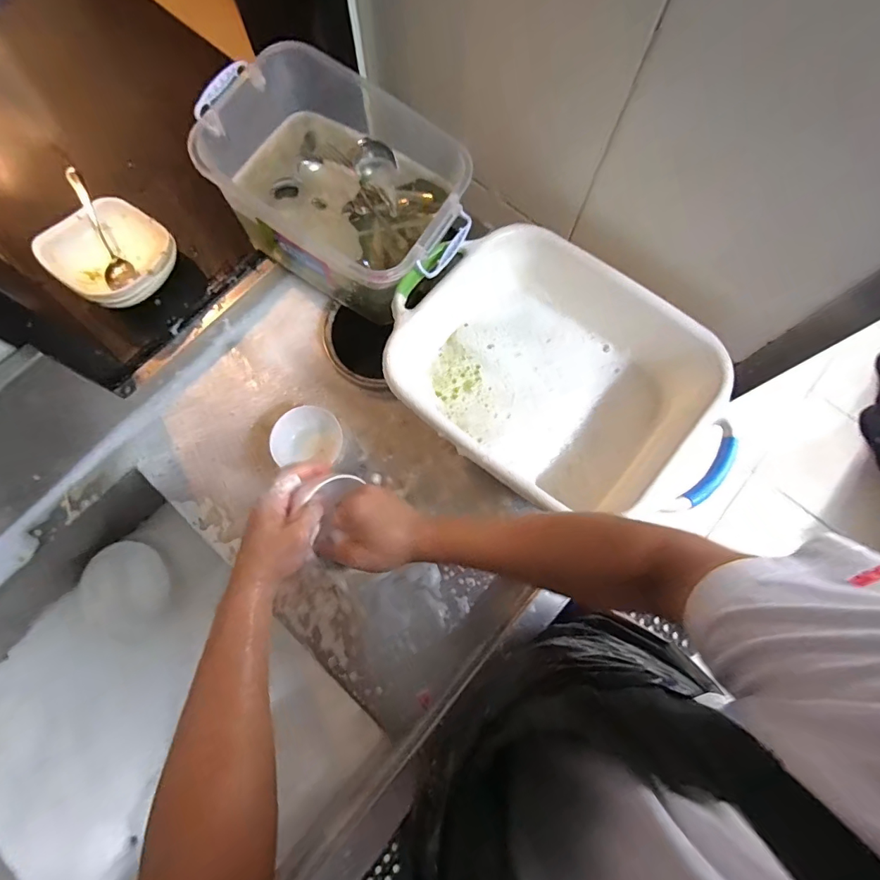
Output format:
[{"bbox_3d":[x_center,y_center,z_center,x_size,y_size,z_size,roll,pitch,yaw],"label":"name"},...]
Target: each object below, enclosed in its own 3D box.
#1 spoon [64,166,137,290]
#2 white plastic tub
[{"bbox_3d":[-0.513,-0.316,0.667,0.040,0.031,0.210,-24,89,-7],"label":"spoon"},{"bbox_3d":[0.145,-0.080,0.602,0.431,0.129,0.310,40,78,9],"label":"white plastic tub"}]

